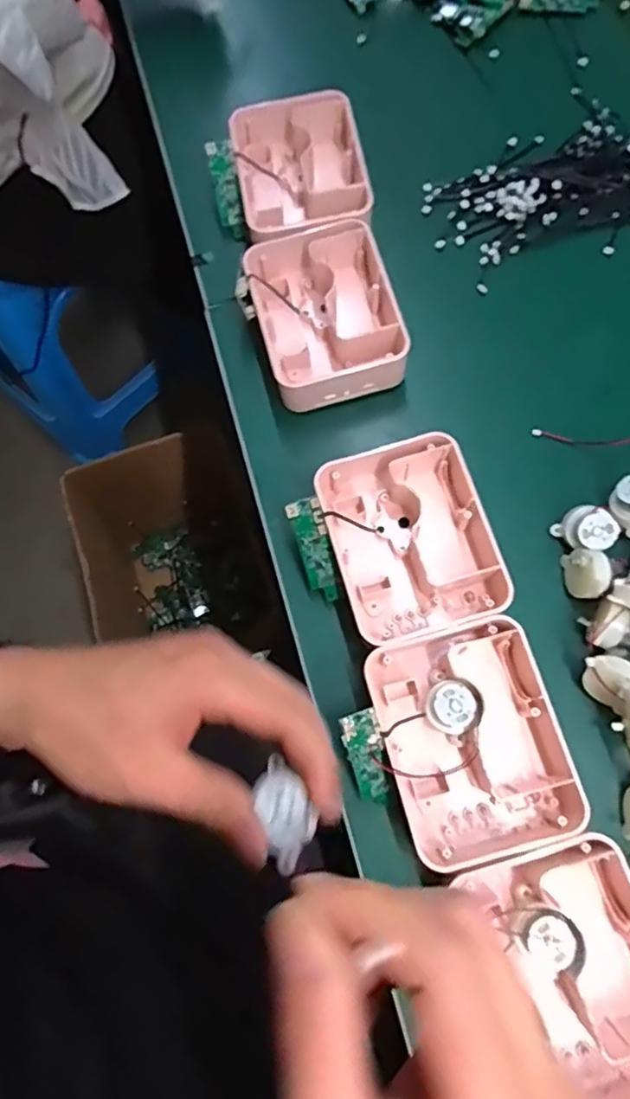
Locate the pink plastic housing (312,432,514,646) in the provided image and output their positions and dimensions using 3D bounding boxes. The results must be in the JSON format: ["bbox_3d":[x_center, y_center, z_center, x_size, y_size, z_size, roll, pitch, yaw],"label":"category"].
[{"bbox_3d":[0.062,-0.006,0.411,0.100,0.039,0.127,-16,72,-3],"label":"pink plastic housing"}]

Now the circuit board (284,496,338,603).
[{"bbox_3d":[0.000,0.001,0.414,0.022,0.010,0.069,-16,99,-3],"label":"circuit board"}]

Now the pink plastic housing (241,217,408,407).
[{"bbox_3d":[0.006,-0.180,0.473,0.104,0.048,0.132,-16,72,-3],"label":"pink plastic housing"}]

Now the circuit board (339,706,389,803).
[{"bbox_3d":[0.032,0.127,0.369,0.021,0.008,0.066,-14,109,-2],"label":"circuit board"}]

